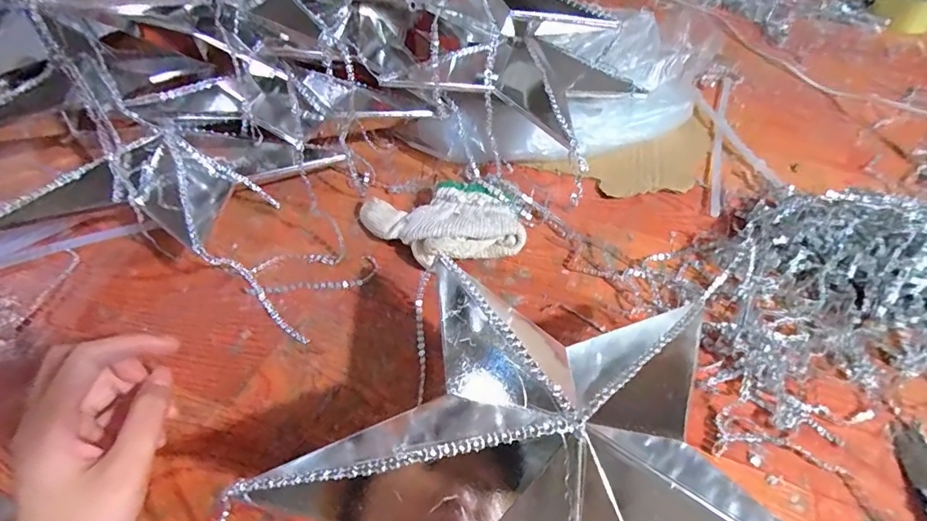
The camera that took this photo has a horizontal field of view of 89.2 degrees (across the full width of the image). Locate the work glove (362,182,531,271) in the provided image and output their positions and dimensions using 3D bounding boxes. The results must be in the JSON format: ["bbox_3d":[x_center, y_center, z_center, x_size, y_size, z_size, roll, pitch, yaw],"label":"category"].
[{"bbox_3d":[-0.018,-0.032,0.387,0.117,0.031,0.080,-12,51,-12],"label":"work glove"}]

